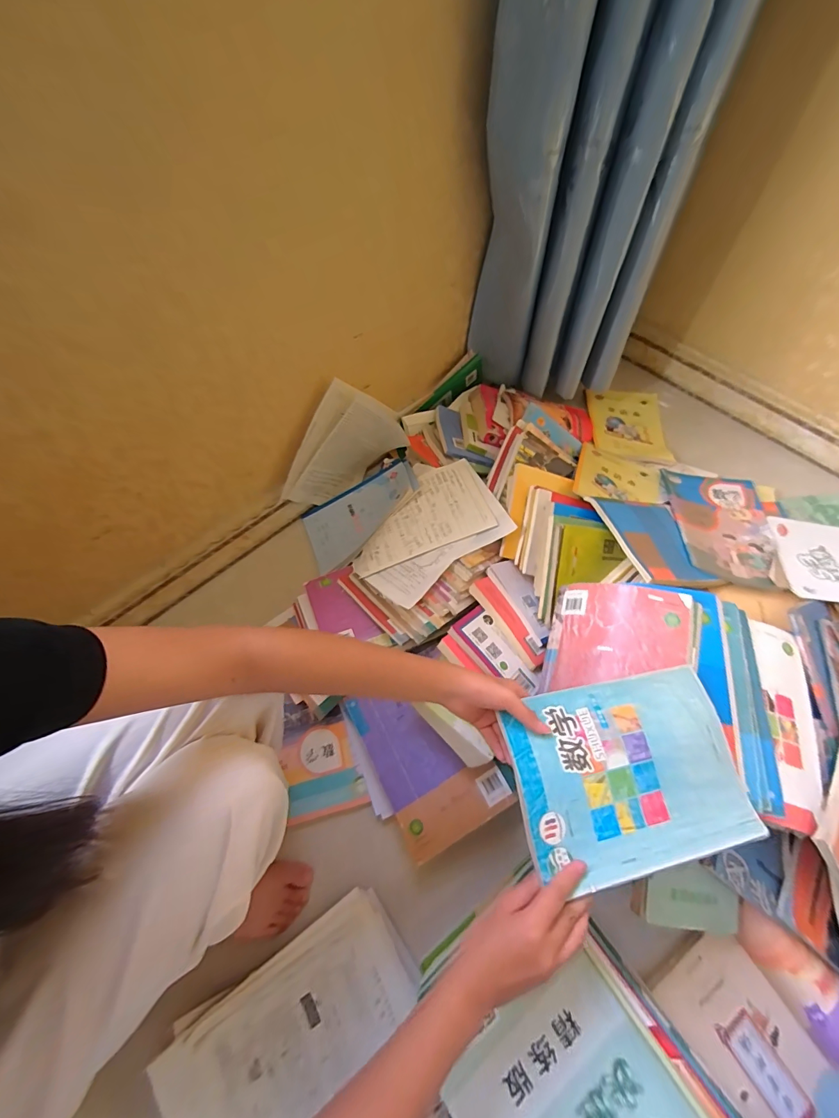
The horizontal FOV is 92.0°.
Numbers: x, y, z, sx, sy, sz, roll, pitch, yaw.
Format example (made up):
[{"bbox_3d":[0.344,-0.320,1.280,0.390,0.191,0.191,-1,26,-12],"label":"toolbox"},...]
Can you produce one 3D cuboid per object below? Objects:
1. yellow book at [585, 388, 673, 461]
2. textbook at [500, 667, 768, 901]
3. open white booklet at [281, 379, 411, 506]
[{"bbox_3d":[0.491,-0.322,0.963,0.170,0.013,0.248,8,56,2],"label":"yellow book"},{"bbox_3d":[0.227,0.226,0.437,0.256,0.014,0.179,-7,69,-12],"label":"textbook"},{"bbox_3d":[-0.153,-0.212,0.834,0.253,0.197,0.023,-51,56,24],"label":"open white booklet"}]

